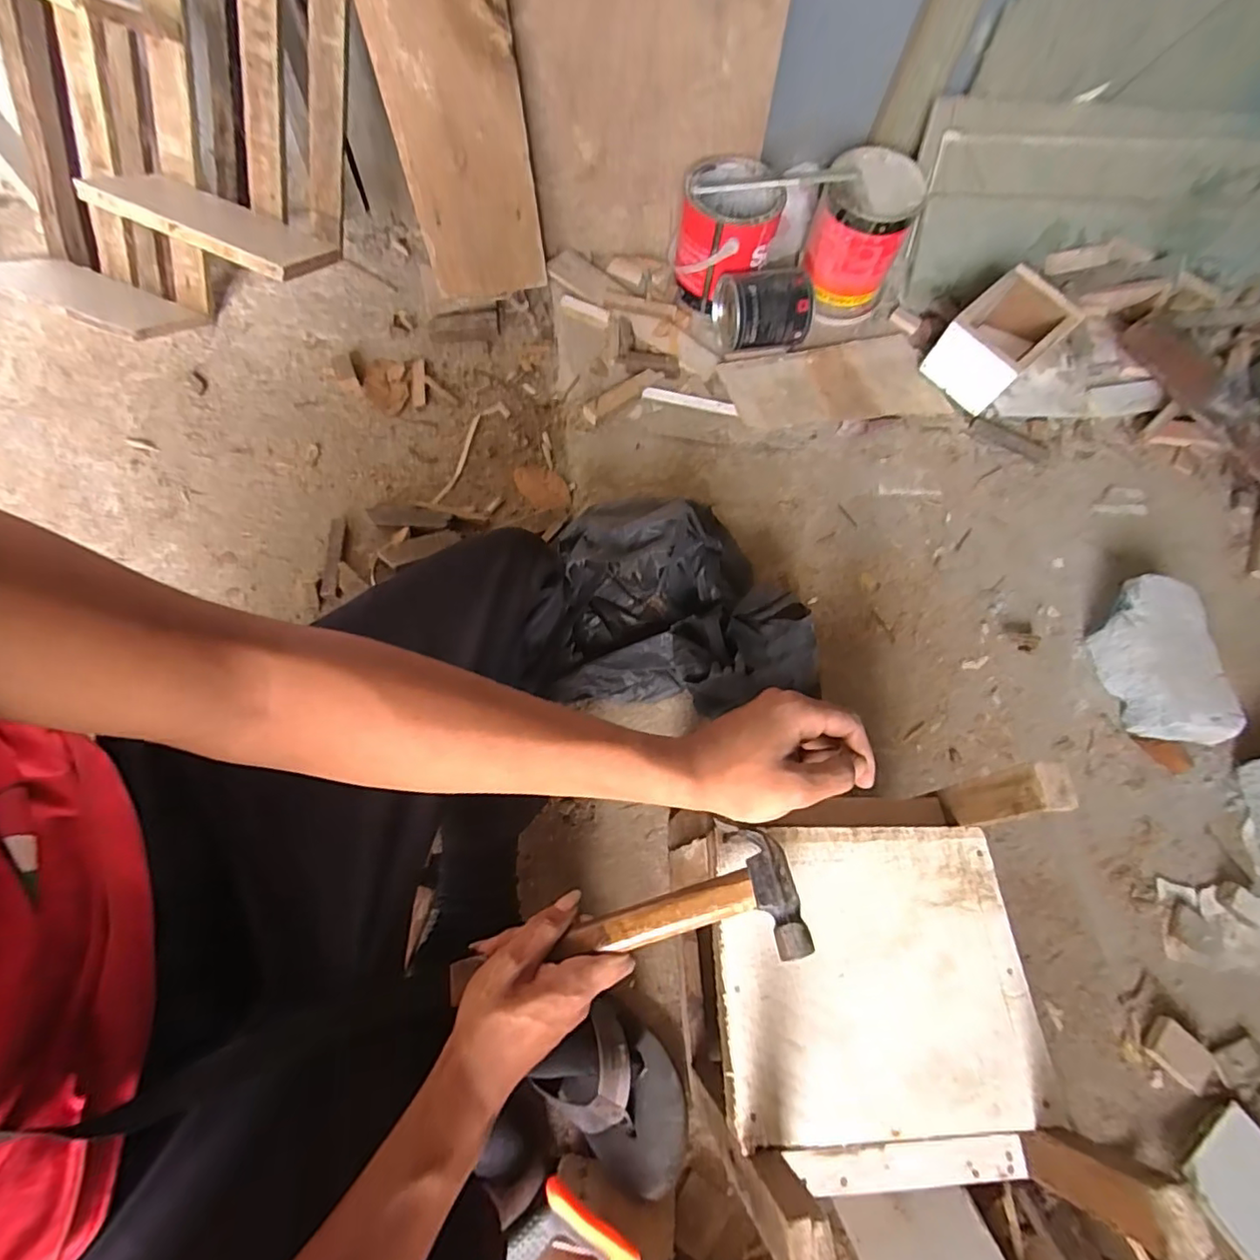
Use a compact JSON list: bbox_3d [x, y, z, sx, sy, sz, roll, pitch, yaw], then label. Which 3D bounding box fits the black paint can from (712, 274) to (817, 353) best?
[{"bbox_3d":[0.208,-0.499,0.908,0.134,0.092,0.099,-6,69,-7],"label":"black paint can"}]

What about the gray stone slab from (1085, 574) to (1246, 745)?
[{"bbox_3d":[0.695,0.040,0.758,0.133,0.077,0.213,-4,67,-4],"label":"gray stone slab"}]

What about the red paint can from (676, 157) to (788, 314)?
[{"bbox_3d":[0.147,-0.621,0.924,0.138,0.156,0.147,2,68,-4],"label":"red paint can"}]

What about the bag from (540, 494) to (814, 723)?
[{"bbox_3d":[0.053,-0.042,0.711,0.272,0.145,0.244,2,67,-1],"label":"bag"}]

